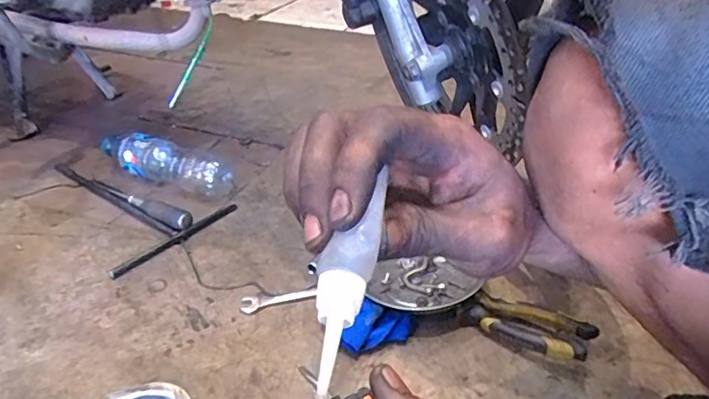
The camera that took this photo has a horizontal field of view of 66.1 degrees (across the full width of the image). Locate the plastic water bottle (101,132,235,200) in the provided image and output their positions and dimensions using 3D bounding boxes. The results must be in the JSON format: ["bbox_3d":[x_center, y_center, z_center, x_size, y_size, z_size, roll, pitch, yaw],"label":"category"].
[{"bbox_3d":[-0.290,-0.056,0.823,0.235,0.064,0.059,12,34,21],"label":"plastic water bottle"}]

